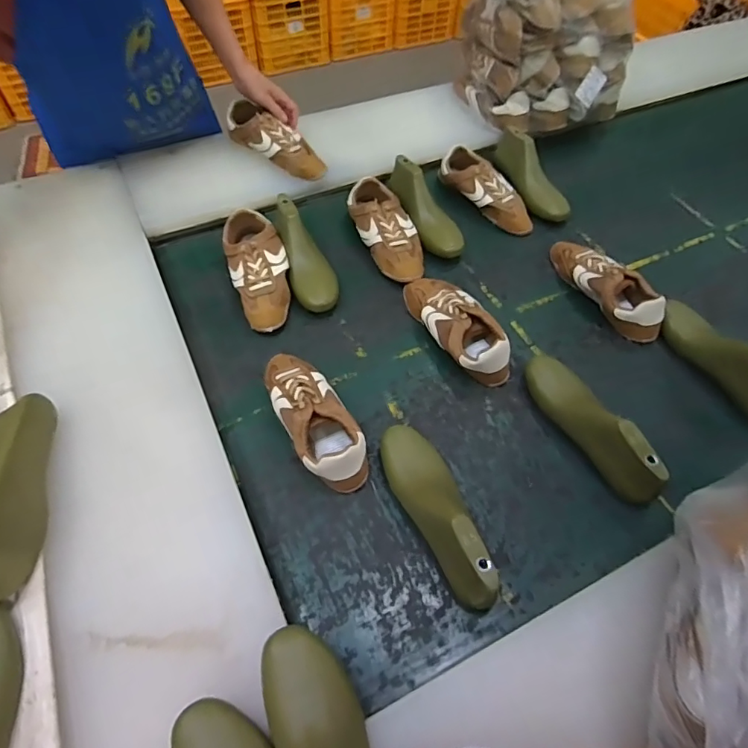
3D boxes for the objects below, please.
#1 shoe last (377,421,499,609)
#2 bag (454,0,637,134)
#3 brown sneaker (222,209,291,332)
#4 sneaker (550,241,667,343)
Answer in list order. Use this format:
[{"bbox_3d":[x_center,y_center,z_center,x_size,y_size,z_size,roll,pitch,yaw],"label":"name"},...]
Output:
[{"bbox_3d":[0.088,0.164,0.634,0.080,0.091,0.255,-23,61,-17],"label":"shoe last"},{"bbox_3d":[0.383,-0.737,1.061,0.322,0.315,0.252,-11,58,-10],"label":"bag"},{"bbox_3d":[-0.197,-0.182,0.859,0.096,0.075,0.226,-17,59,-14],"label":"brown sneaker"},{"bbox_3d":[0.418,-0.165,0.892,0.082,0.075,0.254,-25,61,-18],"label":"sneaker"}]

